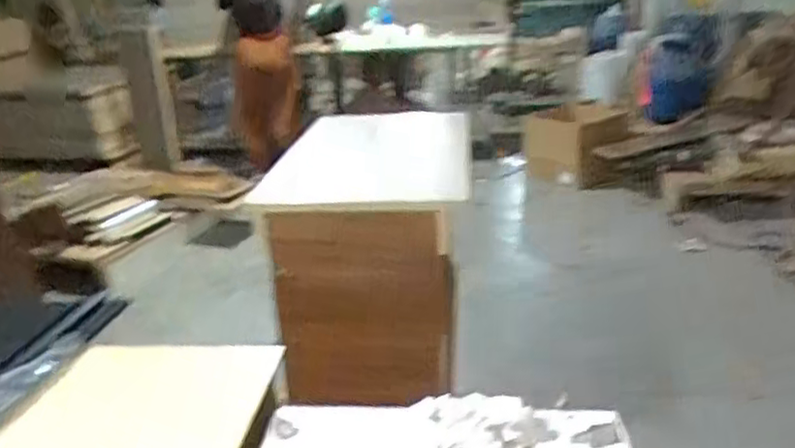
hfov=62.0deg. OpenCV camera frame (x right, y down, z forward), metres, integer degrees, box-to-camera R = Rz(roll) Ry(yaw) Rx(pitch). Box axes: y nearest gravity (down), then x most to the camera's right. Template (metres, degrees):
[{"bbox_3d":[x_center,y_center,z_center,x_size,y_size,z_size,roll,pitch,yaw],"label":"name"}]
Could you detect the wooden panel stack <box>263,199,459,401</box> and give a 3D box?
[{"bbox_3d":[-0.057,0.174,1.241,0.322,0.504,0.033,-2,38,-2],"label":"wooden panel stack"}]

